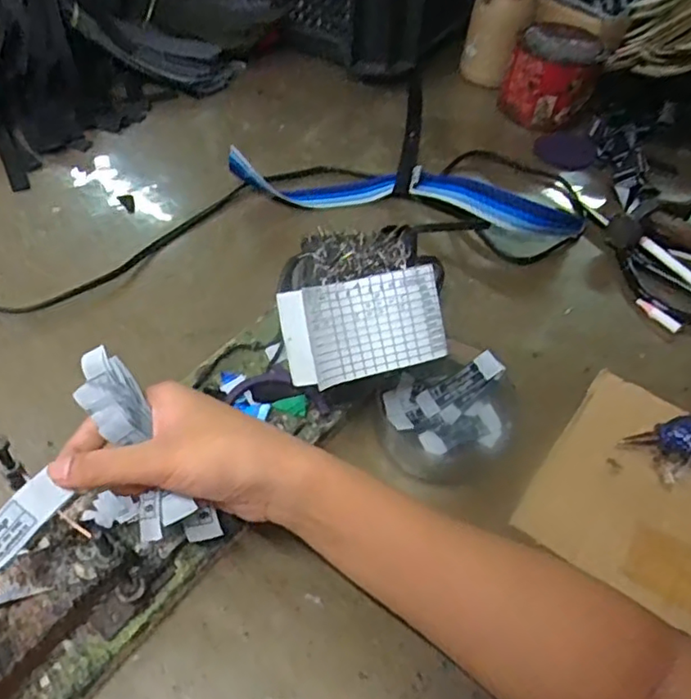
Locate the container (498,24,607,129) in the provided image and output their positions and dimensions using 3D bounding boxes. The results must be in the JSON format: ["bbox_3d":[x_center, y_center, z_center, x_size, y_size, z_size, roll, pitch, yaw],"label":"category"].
[{"bbox_3d":[0.243,-0.319,0.728,0.102,0.078,0.092,20,51,11],"label":"container"}]

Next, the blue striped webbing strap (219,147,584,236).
[{"bbox_3d":[0.057,-0.154,0.605,0.335,0.040,0.077,13,50,5],"label":"blue striped webbing strap"}]

